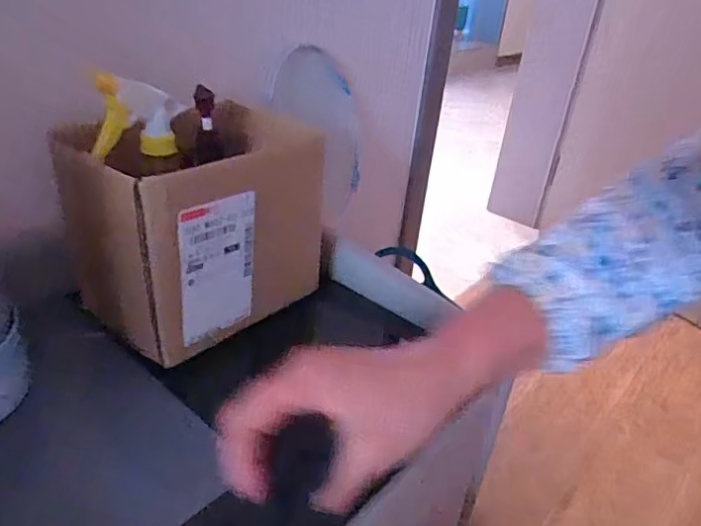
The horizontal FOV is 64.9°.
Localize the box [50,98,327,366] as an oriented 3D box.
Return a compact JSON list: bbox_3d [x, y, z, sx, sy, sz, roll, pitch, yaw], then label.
[{"bbox_3d":[-0.139,-0.047,0.535,0.145,0.171,0.215,25,37,29],"label":"box"}]

